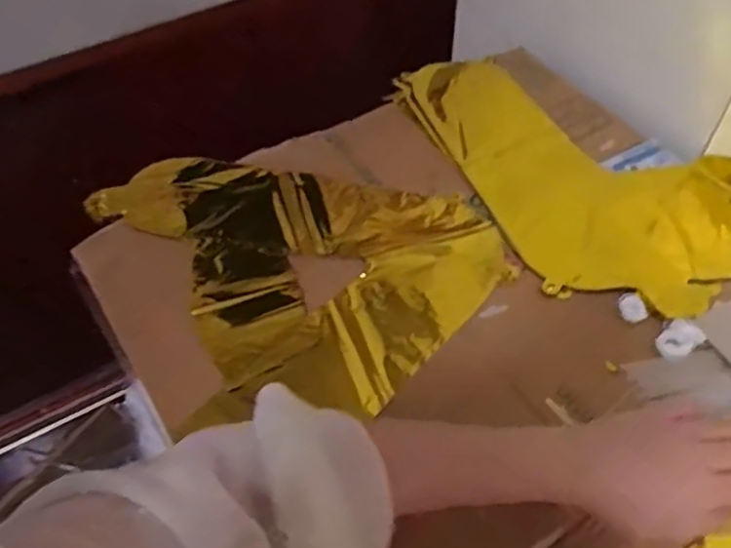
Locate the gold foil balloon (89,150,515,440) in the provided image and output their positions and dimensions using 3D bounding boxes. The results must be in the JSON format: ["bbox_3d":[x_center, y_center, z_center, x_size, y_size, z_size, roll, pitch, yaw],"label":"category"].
[{"bbox_3d":[-0.057,-0.019,0.629,0.325,0.034,0.354,-22,55,-15],"label":"gold foil balloon"}]

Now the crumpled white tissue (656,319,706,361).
[{"bbox_3d":[0.259,0.054,0.548,0.031,0.013,0.026,-31,58,-20],"label":"crumpled white tissue"}]

